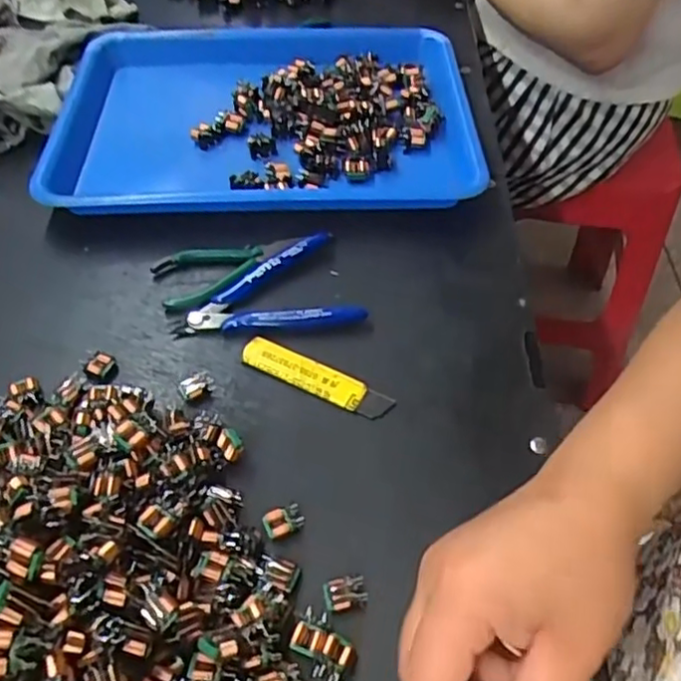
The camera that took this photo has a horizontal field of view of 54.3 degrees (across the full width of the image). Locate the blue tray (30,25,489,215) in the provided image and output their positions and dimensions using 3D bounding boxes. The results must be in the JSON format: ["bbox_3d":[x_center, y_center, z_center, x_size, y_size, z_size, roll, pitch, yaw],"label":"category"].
[{"bbox_3d":[-0.063,-0.185,0.552,0.328,0.043,0.227,1,51,-5],"label":"blue tray"}]

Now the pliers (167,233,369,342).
[{"bbox_3d":[-0.049,-0.038,0.445,0.119,0.016,0.075,-1,51,-7],"label":"pliers"}]

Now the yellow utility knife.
[{"bbox_3d":[-0.015,0.022,0.405,0.096,0.007,0.020,26,53,14],"label":"yellow utility knife"}]

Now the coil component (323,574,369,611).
[{"bbox_3d":[0.002,0.121,0.319,0.020,0.004,0.015,-3,52,-8],"label":"coil component"}]

